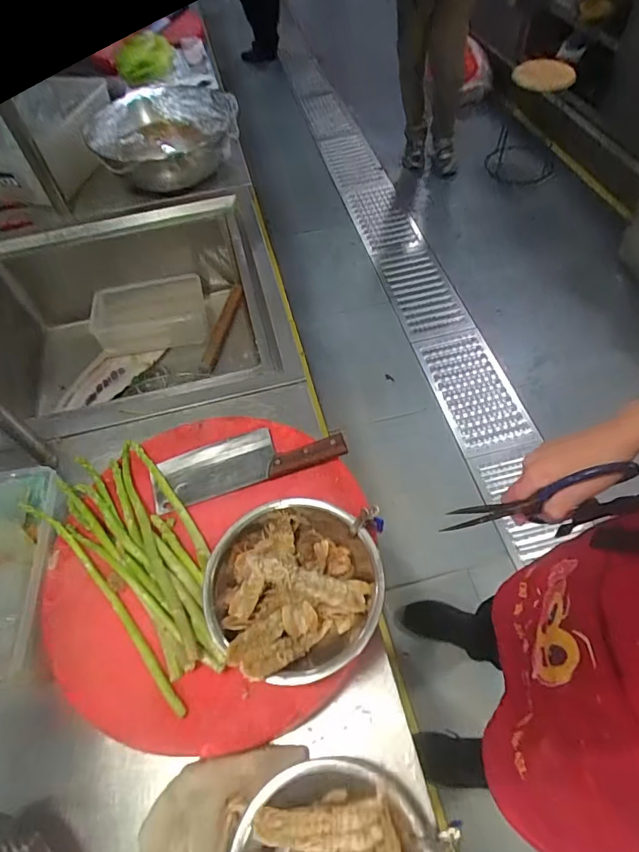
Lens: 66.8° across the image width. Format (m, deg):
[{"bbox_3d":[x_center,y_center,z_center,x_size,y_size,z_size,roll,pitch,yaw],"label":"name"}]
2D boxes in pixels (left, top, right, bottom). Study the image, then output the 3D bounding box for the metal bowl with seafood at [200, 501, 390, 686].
[{"bbox_3d":[-0.032,0.194,0.591,0.202,0.087,0.202,-2,57,3],"label":"metal bowl with seafood"}]

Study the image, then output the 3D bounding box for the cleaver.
[{"bbox_3d":[-0.108,0.048,0.728,0.280,0.019,0.094,-19,48,-3],"label":"cleaver"}]

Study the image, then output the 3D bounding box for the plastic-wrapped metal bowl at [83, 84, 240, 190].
[{"bbox_3d":[-0.403,-0.796,1.312,0.352,0.157,0.392,-4,57,1],"label":"plastic-wrapped metal bowl"}]

